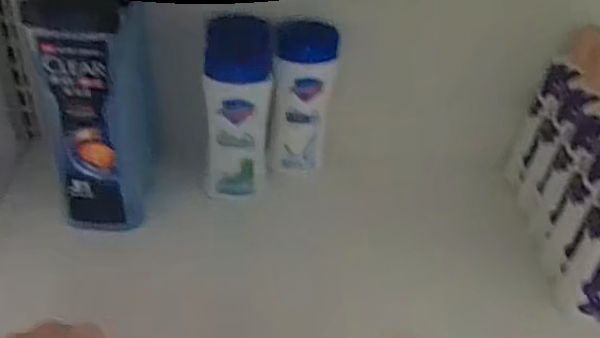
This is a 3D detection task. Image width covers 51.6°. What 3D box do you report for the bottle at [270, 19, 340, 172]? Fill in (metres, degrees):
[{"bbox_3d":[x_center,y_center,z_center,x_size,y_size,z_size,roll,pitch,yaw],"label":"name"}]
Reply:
[{"bbox_3d":[0.002,-0.062,0.578,0.055,0.144,0.035,6,40,-1],"label":"bottle"}]

